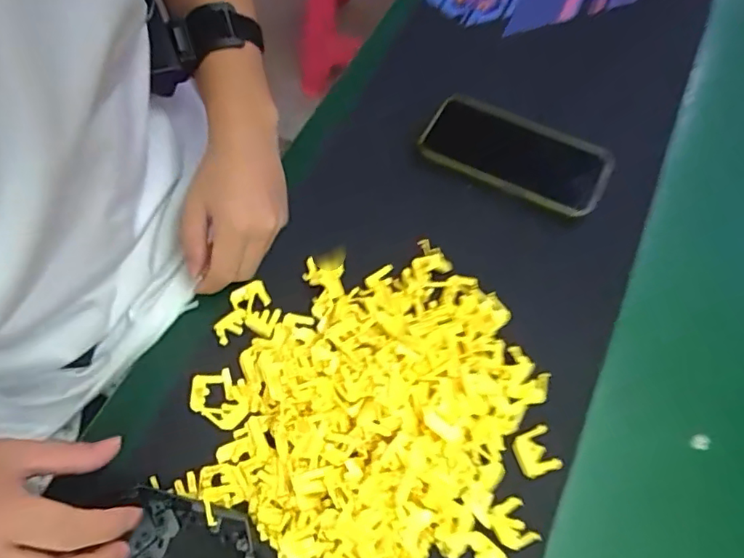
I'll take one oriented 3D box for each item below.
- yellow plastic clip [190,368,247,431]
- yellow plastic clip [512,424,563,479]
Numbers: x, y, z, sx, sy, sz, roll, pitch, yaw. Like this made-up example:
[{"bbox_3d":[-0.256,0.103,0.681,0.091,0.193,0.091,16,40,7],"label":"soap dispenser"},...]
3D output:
[{"bbox_3d":[-0.118,0.091,0.424,0.036,0.006,0.048,-30,70,-14],"label":"yellow plastic clip"},{"bbox_3d":[0.117,0.124,0.403,0.025,0.015,0.031,-17,66,-9],"label":"yellow plastic clip"}]

